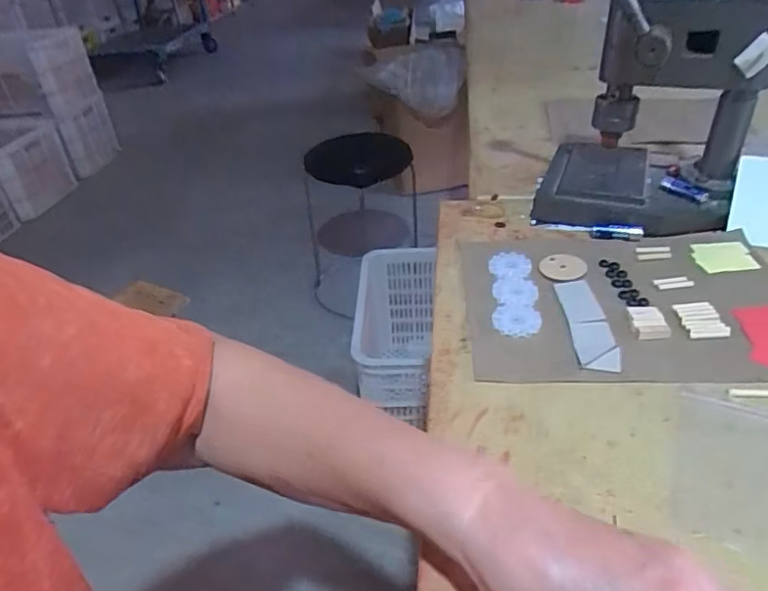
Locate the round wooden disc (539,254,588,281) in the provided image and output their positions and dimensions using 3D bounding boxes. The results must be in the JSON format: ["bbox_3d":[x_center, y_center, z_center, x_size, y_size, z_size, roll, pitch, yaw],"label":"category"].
[{"bbox_3d":[0.168,-0.027,0.525,0.042,0.004,0.042,-3,35,2],"label":"round wooden disc"}]

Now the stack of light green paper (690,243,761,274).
[{"bbox_3d":[0.319,-0.037,0.525,0.051,0.004,0.046,-3,40,4],"label":"stack of light green paper"}]

